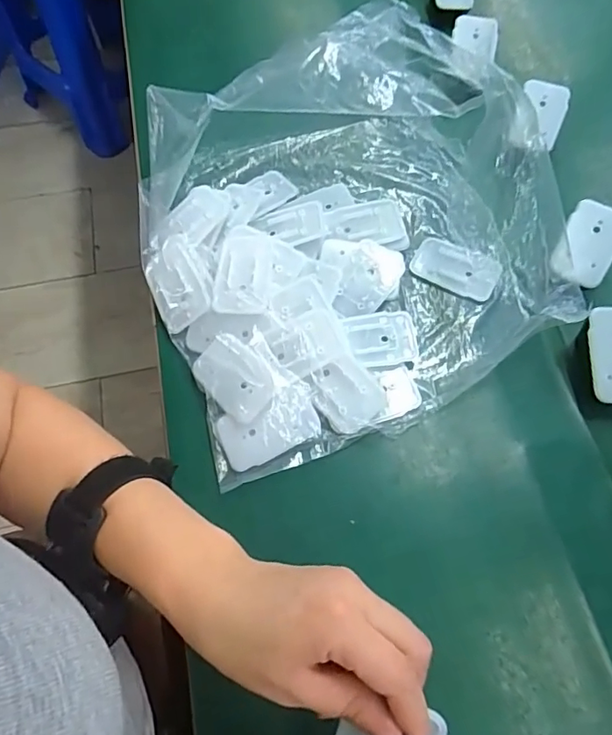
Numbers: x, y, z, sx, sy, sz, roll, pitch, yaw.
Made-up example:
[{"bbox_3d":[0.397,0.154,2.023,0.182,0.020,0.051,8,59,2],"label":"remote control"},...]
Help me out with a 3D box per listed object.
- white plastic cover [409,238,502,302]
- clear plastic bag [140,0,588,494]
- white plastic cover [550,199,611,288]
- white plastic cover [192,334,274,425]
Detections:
[{"bbox_3d":[0.124,-0.084,0.439,0.070,0.008,0.043,27,67,11],"label":"white plastic cover"},{"bbox_3d":[0.018,-0.121,0.394,0.282,0.126,0.309,-21,67,-11],"label":"clear plastic bag"},{"bbox_3d":[0.225,-0.099,0.419,0.041,0.006,0.067,26,89,16],"label":"white plastic cover"},{"bbox_3d":[-0.052,0.007,0.387,0.044,0.006,0.069,-48,65,4],"label":"white plastic cover"}]

